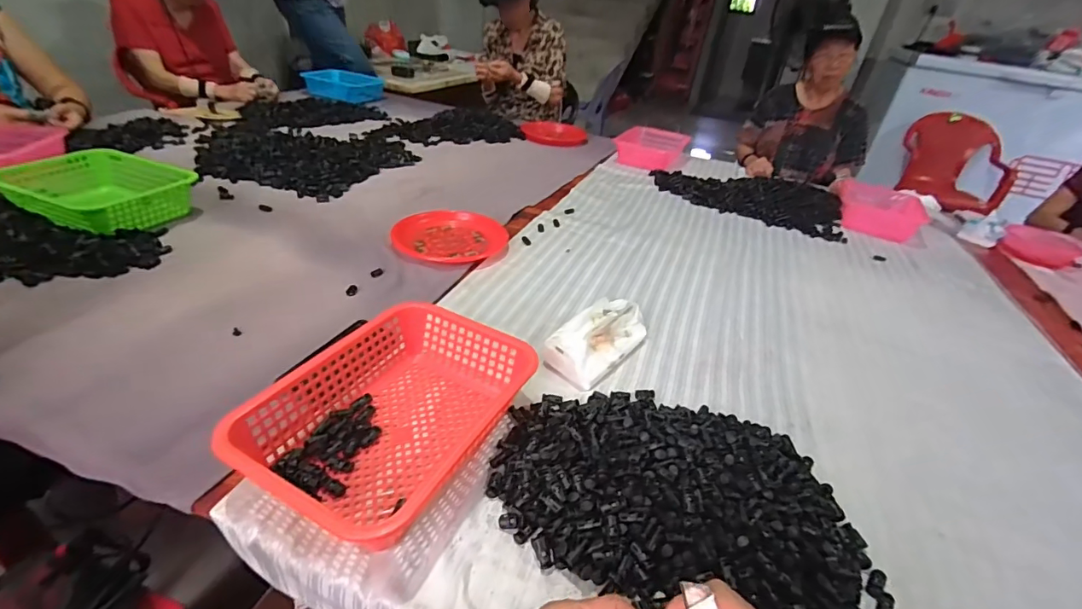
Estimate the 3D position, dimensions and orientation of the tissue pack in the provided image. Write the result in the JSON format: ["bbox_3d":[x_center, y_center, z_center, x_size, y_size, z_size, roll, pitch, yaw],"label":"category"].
[{"bbox_3d":[0.088,0.046,0.726,0.089,0.073,0.170,31,42,29],"label":"tissue pack"}]

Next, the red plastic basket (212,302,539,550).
[{"bbox_3d":[-0.162,0.124,0.552,0.215,0.085,0.300,24,39,22],"label":"red plastic basket"}]

